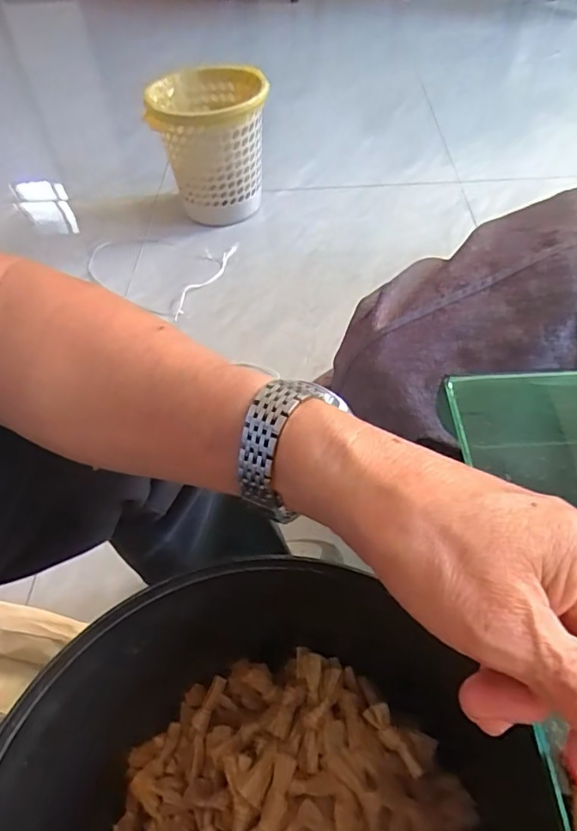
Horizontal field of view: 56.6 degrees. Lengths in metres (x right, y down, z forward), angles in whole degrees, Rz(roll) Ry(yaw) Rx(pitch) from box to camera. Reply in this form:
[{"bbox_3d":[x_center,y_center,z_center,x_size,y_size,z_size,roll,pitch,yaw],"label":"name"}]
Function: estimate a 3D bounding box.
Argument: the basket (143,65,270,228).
[{"bbox_3d":[-0.170,-0.616,1.252,0.249,0.273,0.217,-7,51,-1],"label":"basket"}]

